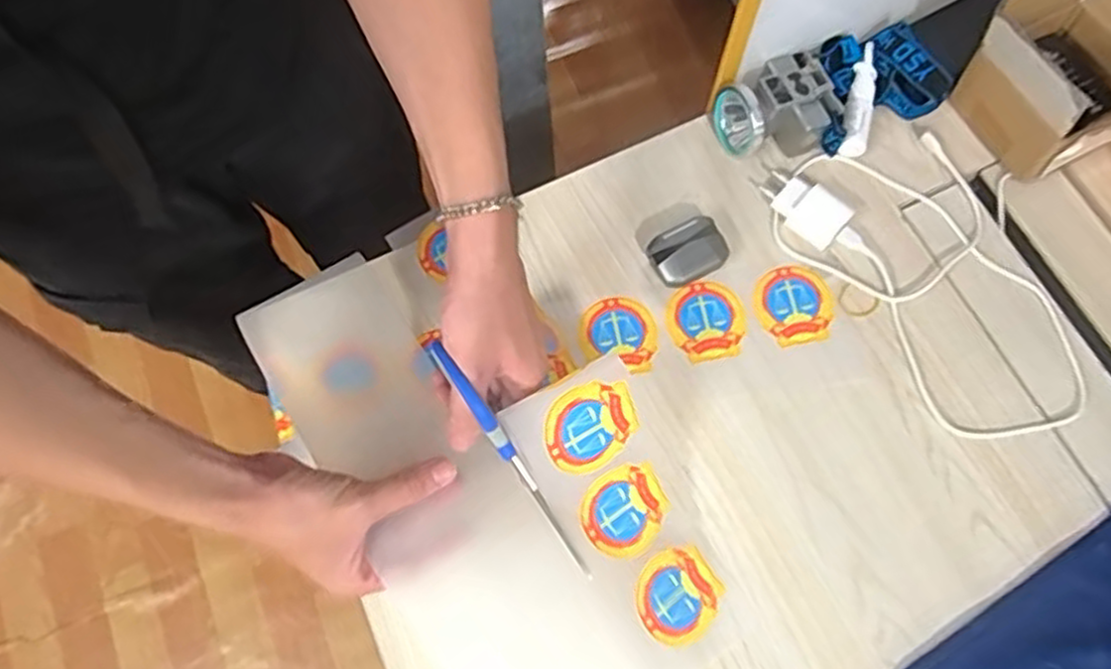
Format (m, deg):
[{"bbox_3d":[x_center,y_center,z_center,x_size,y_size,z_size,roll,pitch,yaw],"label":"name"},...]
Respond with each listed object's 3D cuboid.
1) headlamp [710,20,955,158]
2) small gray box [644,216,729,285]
[{"bbox_3d":[0.229,-0.198,0.623,0.178,0.054,0.090,-26,72,-6],"label":"headlamp"},{"bbox_3d":[0.108,-0.067,0.599,0.056,0.025,0.046,-27,72,-7],"label":"small gray box"}]

